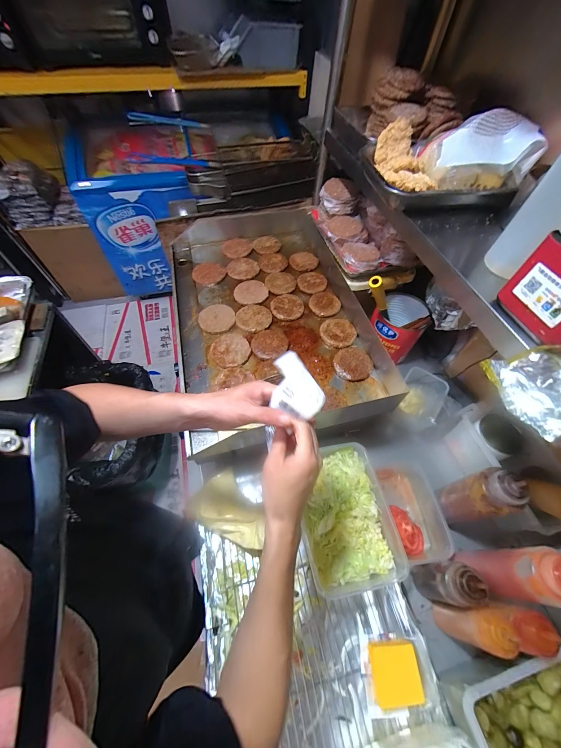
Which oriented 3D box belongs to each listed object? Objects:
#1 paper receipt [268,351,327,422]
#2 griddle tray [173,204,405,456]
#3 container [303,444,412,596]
[{"bbox_3d":[0.014,0.019,0.351,0.059,0.013,0.082,-35,90,7],"label":"paper receipt"},{"bbox_3d":[-0.029,-0.201,0.799,0.520,0.091,0.741,-11,59,-9],"label":"griddle tray"},{"bbox_3d":[0.139,0.308,0.618,0.183,0.079,0.267,-11,59,-9],"label":"container"}]

